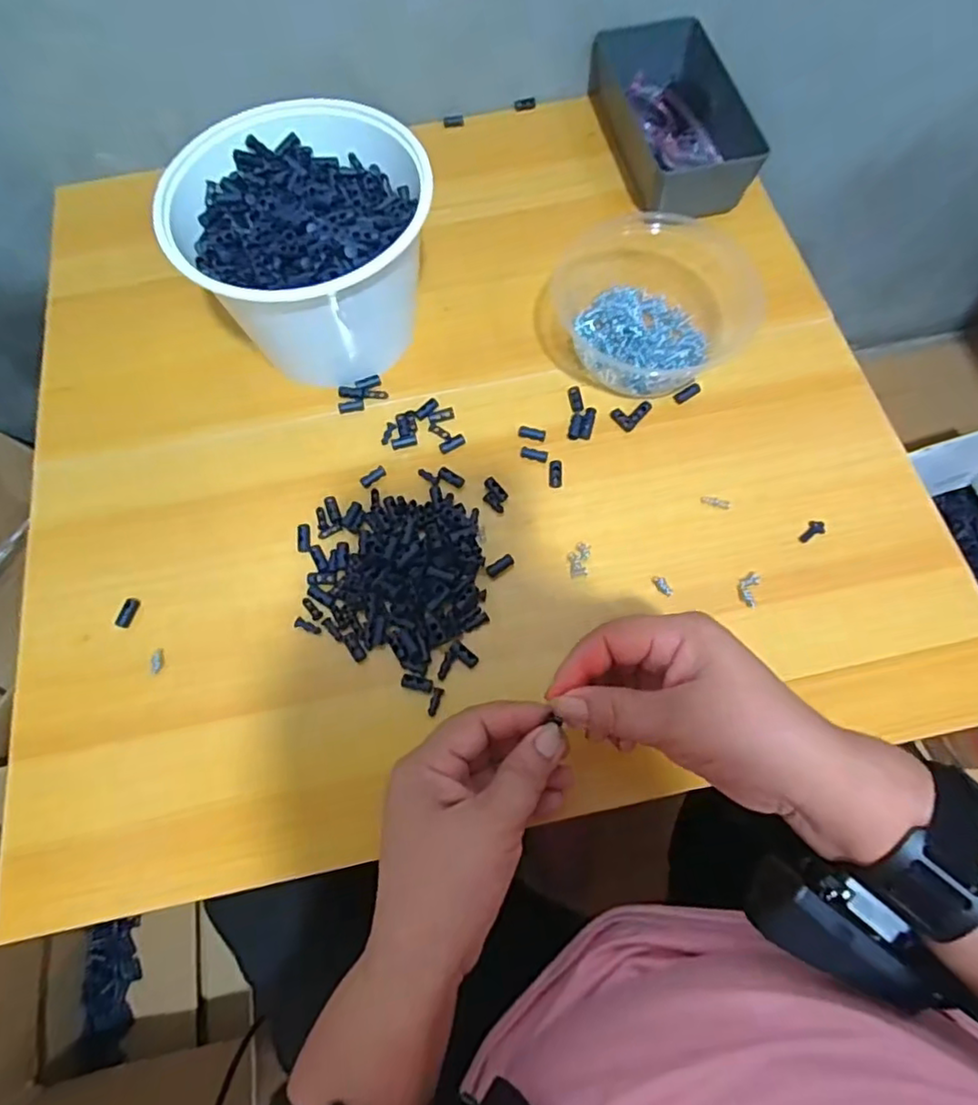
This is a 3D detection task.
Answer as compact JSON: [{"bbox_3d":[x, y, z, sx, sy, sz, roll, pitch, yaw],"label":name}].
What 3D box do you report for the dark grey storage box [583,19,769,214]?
[{"bbox_3d":[0.160,-0.363,0.524,0.105,0.046,0.182,-11,68,-3],"label":"dark grey storage box"}]

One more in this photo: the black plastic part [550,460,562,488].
[{"bbox_3d":[0.046,-0.054,0.428,0.009,0.004,0.021,2,68,3],"label":"black plastic part"}]

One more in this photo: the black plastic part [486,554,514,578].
[{"bbox_3d":[0.007,0.009,0.406,0.019,0.004,0.008,-35,70,-12],"label":"black plastic part"}]

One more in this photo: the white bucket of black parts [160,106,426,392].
[{"bbox_3d":[-0.119,-0.202,0.438,0.158,0.114,0.155,-1,67,2],"label":"white bucket of black parts"}]

